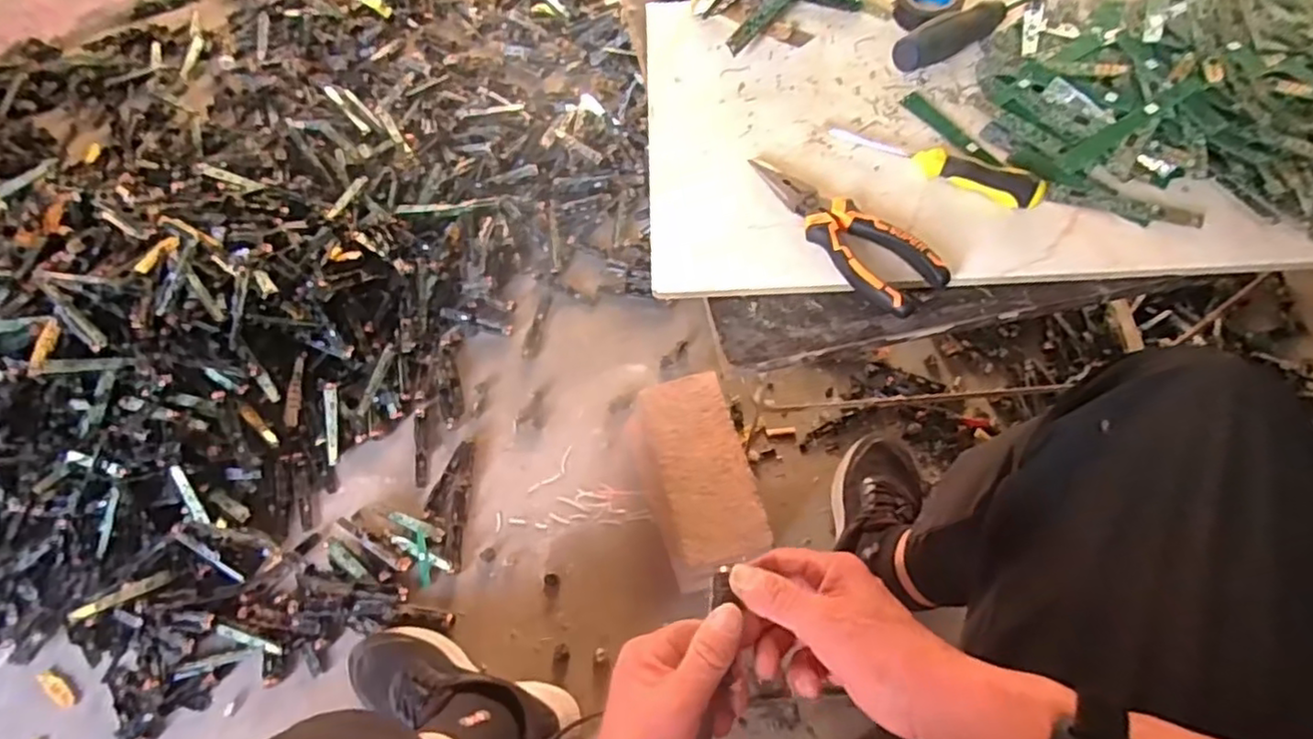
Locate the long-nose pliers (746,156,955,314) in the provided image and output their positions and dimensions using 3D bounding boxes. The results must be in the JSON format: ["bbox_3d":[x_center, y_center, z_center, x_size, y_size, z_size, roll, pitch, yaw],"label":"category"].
[{"bbox_3d":[0.123,-0.097,0.452,0.051,0.021,0.150,-36,67,-15],"label":"long-nose pliers"}]

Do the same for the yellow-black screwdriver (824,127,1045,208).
[{"bbox_3d":[0.198,-0.150,0.473,0.147,0.021,0.021,27,67,15],"label":"yellow-black screwdriver"}]

